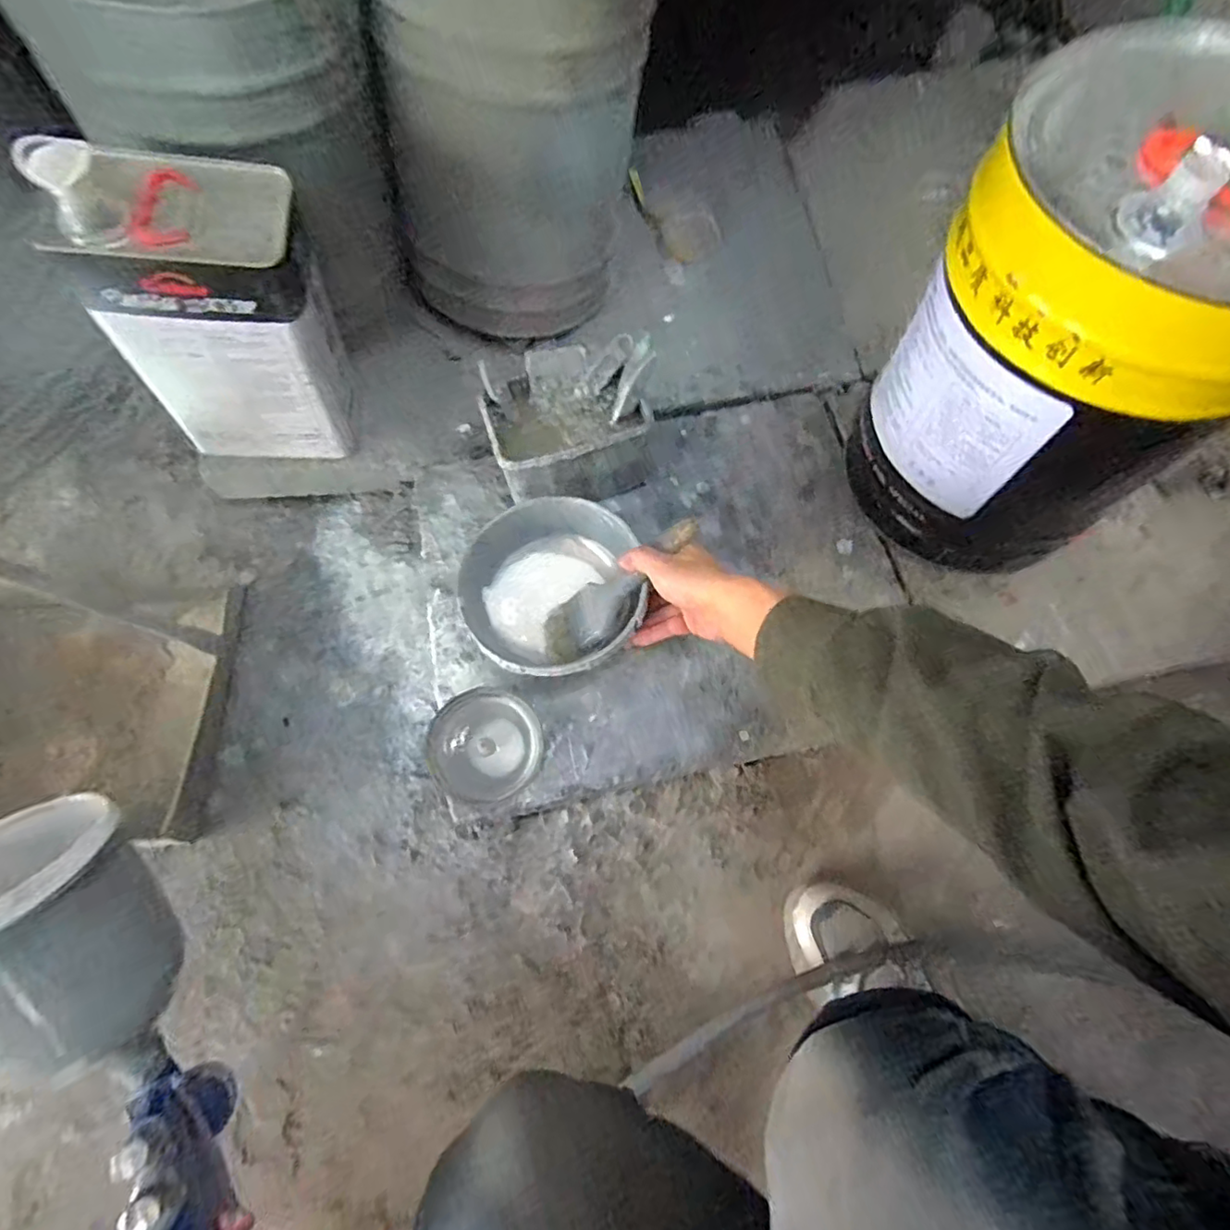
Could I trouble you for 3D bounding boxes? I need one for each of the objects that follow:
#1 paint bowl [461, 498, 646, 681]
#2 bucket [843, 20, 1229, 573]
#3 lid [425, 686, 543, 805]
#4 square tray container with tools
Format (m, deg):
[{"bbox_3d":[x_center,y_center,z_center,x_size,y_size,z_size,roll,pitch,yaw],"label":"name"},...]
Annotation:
[{"bbox_3d":[-0.059,-0.022,0.575,0.160,0.072,0.166,1,69,-2],"label":"paint bowl"},{"bbox_3d":[0.388,-0.222,0.529,0.264,0.349,0.242,-33,73,-13],"label":"bucket"},{"bbox_3d":[-0.120,0.120,0.563,0.100,0.007,0.100,1,85,-12],"label":"lid"},{"bbox_3d":[-0.043,-0.191,0.629,0.170,0.133,0.120,-21,71,-9],"label":"square tray container with tools"}]

